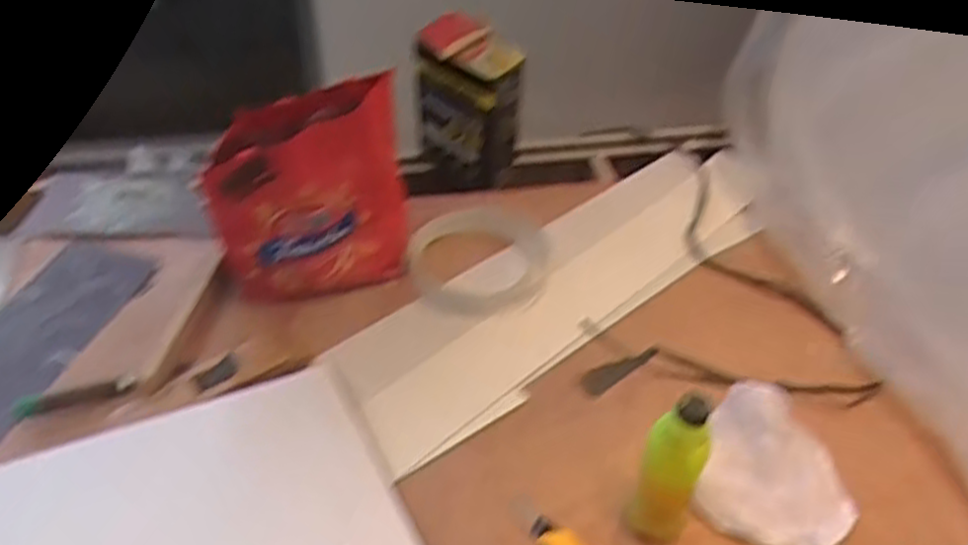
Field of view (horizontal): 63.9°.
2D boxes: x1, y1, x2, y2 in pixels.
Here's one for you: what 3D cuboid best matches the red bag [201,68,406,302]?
[{"bbox_3d":[-0.213,-0.083,1.034,0.276,0.278,0.075,-24,49,-28],"label":"red bag"}]

